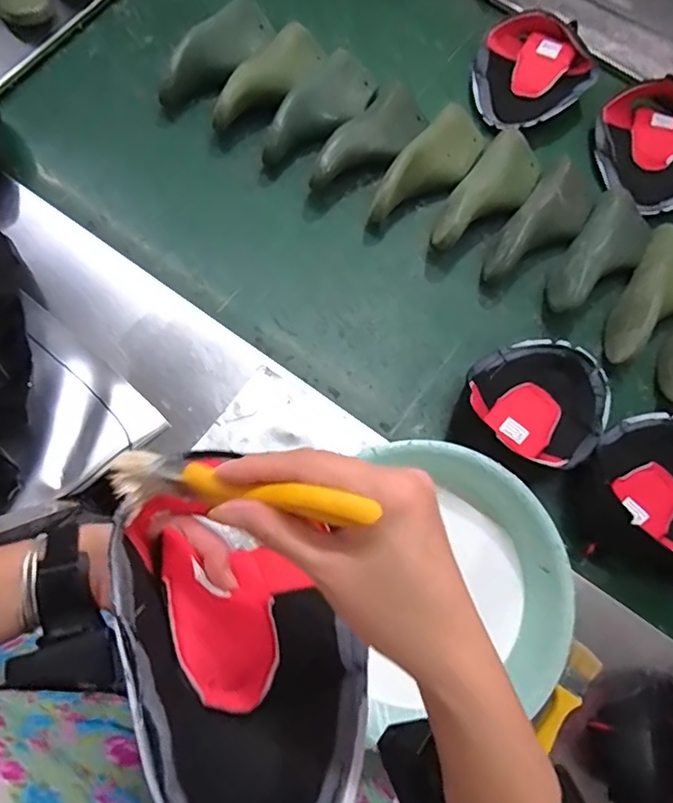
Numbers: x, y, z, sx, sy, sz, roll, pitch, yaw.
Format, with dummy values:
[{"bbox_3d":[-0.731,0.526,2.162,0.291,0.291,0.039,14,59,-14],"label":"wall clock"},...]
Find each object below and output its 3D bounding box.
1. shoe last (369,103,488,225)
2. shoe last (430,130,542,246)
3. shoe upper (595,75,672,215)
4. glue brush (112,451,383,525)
[{"bbox_3d":[0.136,-0.365,0.842,0.103,0.074,0.233,43,76,7],"label":"shoe last"},{"bbox_3d":[0.232,-0.315,0.826,0.093,0.073,0.236,35,76,3],"label":"shoe last"},{"bbox_3d":[0.510,-0.408,0.858,0.186,0.051,0.202,-31,81,-12],"label":"shoe upper"},{"bbox_3d":[-0.054,0.045,0.269,0.158,0.017,0.027,2,72,32],"label":"glue brush"}]

